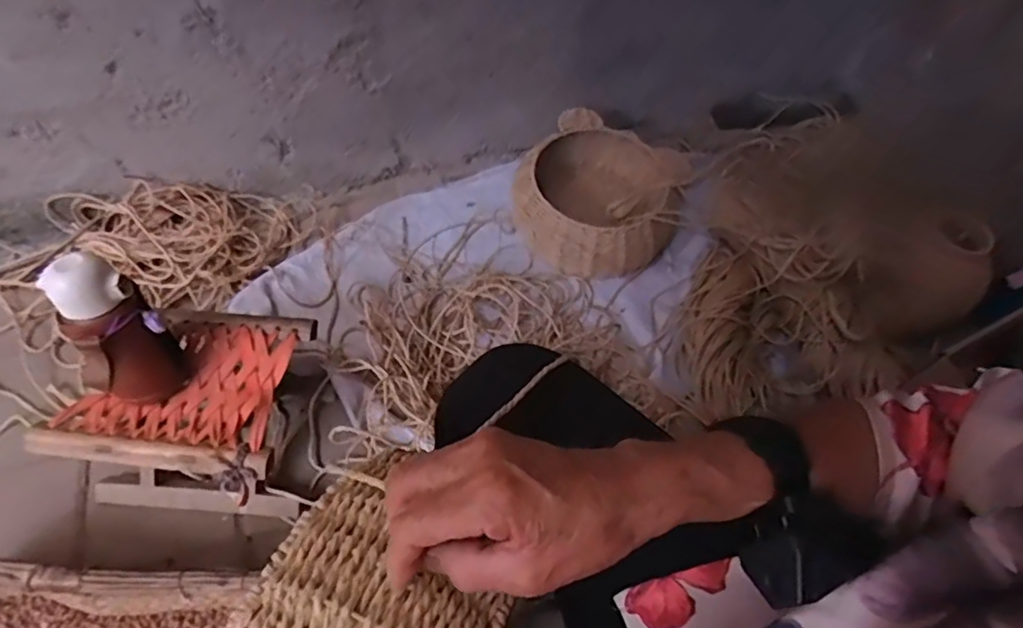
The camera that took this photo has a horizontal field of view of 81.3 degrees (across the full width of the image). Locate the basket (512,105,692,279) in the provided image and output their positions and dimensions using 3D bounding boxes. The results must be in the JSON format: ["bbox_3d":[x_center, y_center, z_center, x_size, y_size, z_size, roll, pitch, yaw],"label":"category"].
[{"bbox_3d":[0.162,-0.200,1.187,0.296,0.213,0.328,16,56,4],"label":"basket"}]

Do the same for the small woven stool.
[{"bbox_3d":[-0.413,0.133,0.824,0.289,0.183,0.263,7,56,0],"label":"small woven stool"}]

